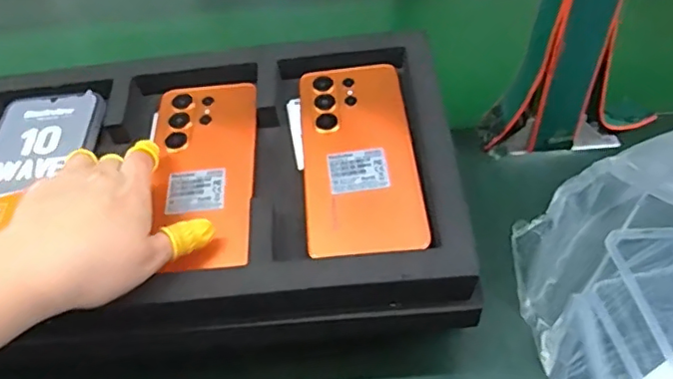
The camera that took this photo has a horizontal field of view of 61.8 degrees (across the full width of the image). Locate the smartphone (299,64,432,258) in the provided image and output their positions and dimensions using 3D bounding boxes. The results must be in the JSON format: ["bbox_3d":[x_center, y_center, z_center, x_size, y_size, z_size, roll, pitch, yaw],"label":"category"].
[{"bbox_3d":[0.015,-0.027,0.401,0.079,0.006,0.166,-7,55,1],"label":"smartphone"}]

